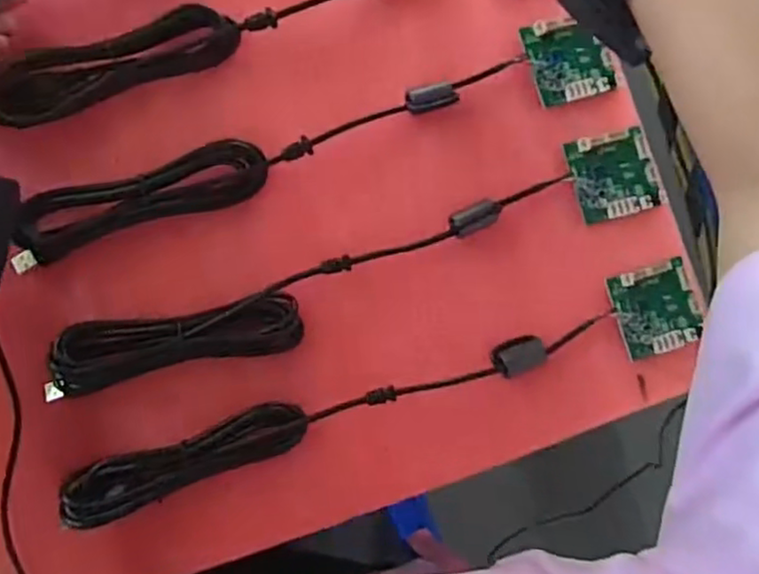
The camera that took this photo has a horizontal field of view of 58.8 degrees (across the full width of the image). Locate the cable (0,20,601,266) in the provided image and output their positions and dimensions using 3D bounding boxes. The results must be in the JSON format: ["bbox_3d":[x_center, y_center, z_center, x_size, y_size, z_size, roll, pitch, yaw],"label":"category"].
[{"bbox_3d":[-0.029,-0.093,0.428,0.398,0.021,0.051,-21,94,-8],"label":"cable"}]

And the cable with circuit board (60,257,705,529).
[{"bbox_3d":[0.016,0.067,0.432,0.423,0.022,0.056,-16,93,-8],"label":"cable with circuit board"}]

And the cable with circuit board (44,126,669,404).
[{"bbox_3d":[-0.003,-0.013,0.433,0.413,0.017,0.056,-21,94,-8],"label":"cable with circuit board"}]

